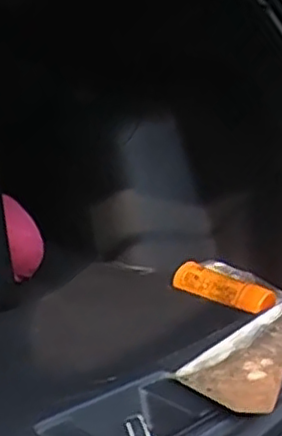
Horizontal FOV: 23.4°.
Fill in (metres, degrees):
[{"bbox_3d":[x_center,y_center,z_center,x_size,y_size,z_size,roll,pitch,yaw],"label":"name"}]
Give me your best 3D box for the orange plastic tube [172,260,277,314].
[{"bbox_3d":[0.142,0.126,1.193,0.204,0.053,0.040,14,13,40],"label":"orange plastic tube"}]

